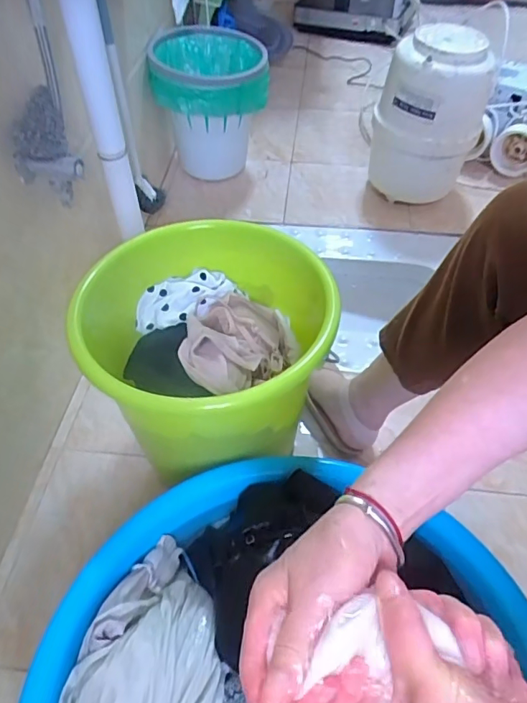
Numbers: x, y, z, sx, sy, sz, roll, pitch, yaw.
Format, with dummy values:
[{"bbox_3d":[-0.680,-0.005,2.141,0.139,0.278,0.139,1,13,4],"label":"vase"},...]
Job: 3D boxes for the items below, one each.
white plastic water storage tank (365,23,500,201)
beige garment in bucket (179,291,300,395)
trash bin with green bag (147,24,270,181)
[{"bbox_3d":[0.384,-0.531,1.174,0.221,0.348,0.231,18,53,15],"label":"white plastic water storage tank"},{"bbox_3d":[-0.027,-0.011,0.671,0.144,0.097,0.195,-1,51,1],"label":"beige garment in bucket"},{"bbox_3d":[-0.120,-0.581,1.236,0.253,0.282,0.252,-4,51,-2],"label":"trash bin with green bag"}]

